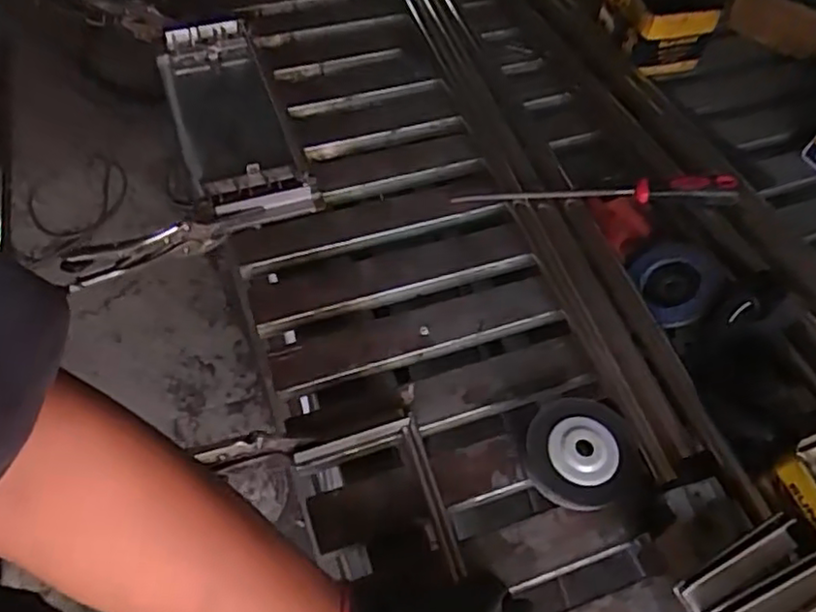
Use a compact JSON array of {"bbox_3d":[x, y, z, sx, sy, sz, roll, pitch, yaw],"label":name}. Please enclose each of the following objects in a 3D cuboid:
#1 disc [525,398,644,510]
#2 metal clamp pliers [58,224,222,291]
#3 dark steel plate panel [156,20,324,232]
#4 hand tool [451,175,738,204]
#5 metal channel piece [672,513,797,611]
[{"bbox_3d":[0.150,0.127,0.574,0.093,0.011,0.090,-1,73,3],"label":"disc"},{"bbox_3d":[-0.263,-0.054,0.673,0.150,0.064,0.016,-21,59,-30],"label":"metal clamp pliers"},{"bbox_3d":[-0.220,-0.233,0.806,0.123,0.025,0.353,-19,59,-14],"label":"dark steel plate panel"},{"bbox_3d":[0.192,-0.117,0.705,0.281,0.028,0.020,0,55,19],"label":"hand tool"},{"bbox_3d":[0.243,0.189,0.485,0.106,0.017,0.027,-23,59,-17],"label":"metal channel piece"}]

